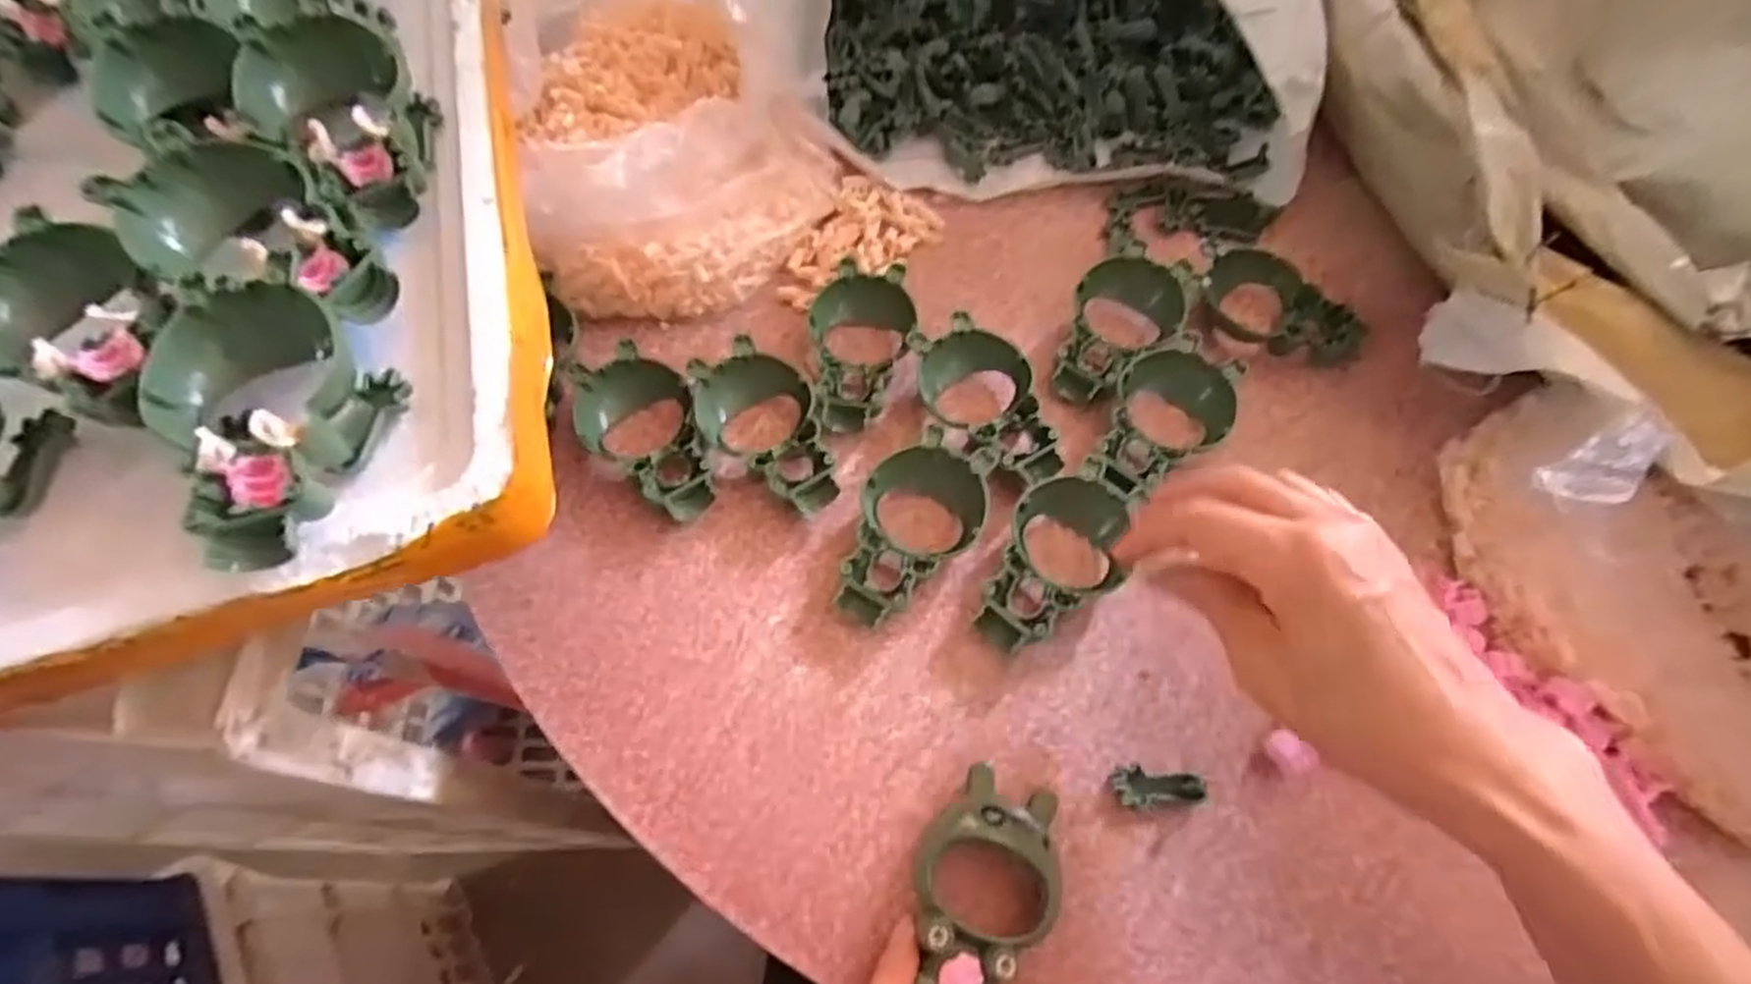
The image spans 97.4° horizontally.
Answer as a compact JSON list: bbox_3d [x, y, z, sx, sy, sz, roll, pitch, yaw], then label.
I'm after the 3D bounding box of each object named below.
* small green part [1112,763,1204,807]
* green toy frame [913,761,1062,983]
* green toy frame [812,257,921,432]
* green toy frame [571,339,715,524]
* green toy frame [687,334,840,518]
[{"bbox_3d":[0.122,0.128,0.333,0.038,0.010,0.015,3,63,1],"label":"small green part"},{"bbox_3d":[0.041,0.165,0.304,0.055,0.020,0.104,20,61,9],"label":"green toy frame"},{"bbox_3d":[-0.008,-0.080,0.424,0.056,0.021,0.102,2,63,0],"label":"green toy frame"},{"bbox_3d":[-0.118,-0.029,0.401,0.056,0.027,0.101,-27,66,-14],"label":"green toy frame"},{"bbox_3d":[-0.056,-0.032,0.400,0.055,0.026,0.100,-27,66,-14],"label":"green toy frame"}]

